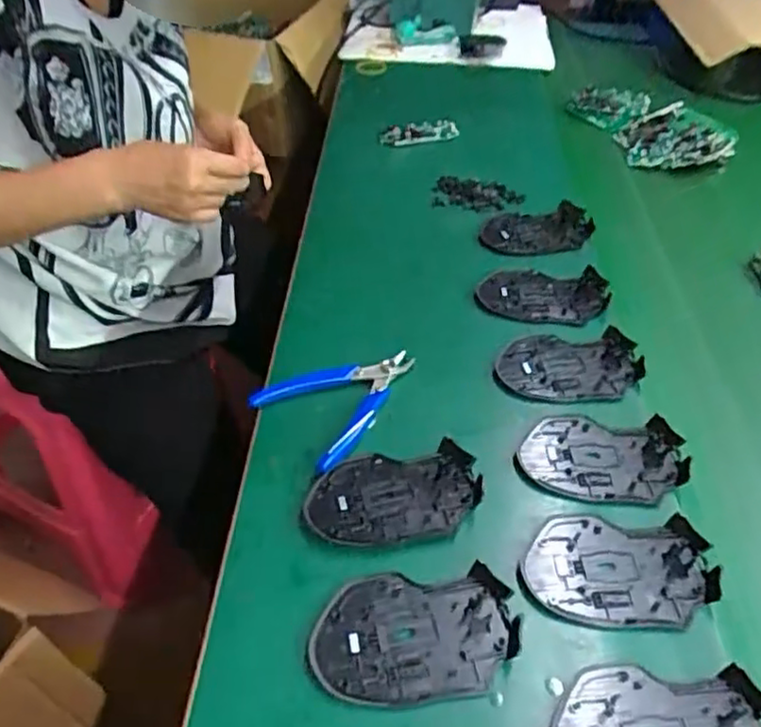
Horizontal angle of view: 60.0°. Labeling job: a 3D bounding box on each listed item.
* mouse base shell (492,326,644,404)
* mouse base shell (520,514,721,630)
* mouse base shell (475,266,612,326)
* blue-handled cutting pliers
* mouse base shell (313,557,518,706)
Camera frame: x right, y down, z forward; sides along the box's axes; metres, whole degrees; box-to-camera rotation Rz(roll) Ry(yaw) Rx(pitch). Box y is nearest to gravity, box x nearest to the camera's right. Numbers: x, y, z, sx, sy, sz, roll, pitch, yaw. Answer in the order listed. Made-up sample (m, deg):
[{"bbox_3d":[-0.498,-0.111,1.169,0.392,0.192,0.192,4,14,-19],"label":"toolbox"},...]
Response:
[{"bbox_3d":[0.154,0.000,0.534,0.116,0.012,0.074,3,43,0],"label":"mouse base shell"},{"bbox_3d":[0.147,0.126,0.407,0.114,0.010,0.071,4,43,1],"label":"mouse base shell"},{"bbox_3d":[0.148,-0.065,0.597,0.113,0.015,0.066,9,43,6],"label":"mouse base shell"},{"bbox_3d":[-0.027,0.022,0.503,0.120,0.014,0.088,-32,53,-32],"label":"blue-handled cutting pliers"},{"bbox_3d":[0.019,0.154,0.376,0.114,0.012,0.072,-1,43,-4],"label":"mouse base shell"}]

